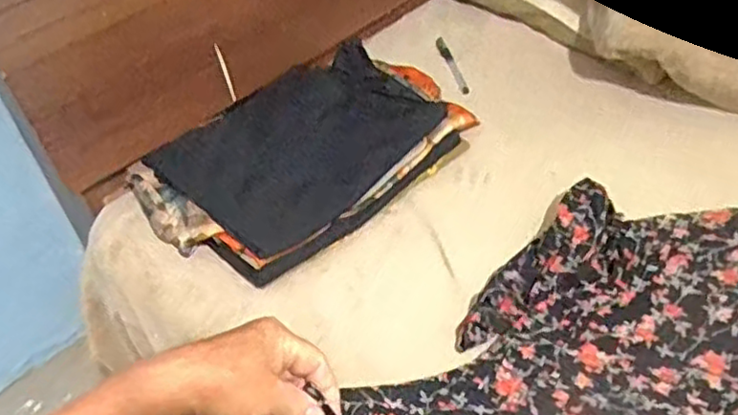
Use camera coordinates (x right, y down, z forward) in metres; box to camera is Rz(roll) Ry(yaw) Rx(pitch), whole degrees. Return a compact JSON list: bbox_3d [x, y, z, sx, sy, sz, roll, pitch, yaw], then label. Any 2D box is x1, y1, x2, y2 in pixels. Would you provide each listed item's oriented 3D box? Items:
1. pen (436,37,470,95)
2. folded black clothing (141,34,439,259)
[{"bbox_3d":[0.119,-0.204,0.997,0.016,0.009,0.150,-11,45,-4],"label":"pen"},{"bbox_3d":[-0.076,-0.077,0.842,0.219,0.073,0.312,32,56,32],"label":"folded black clothing"}]

